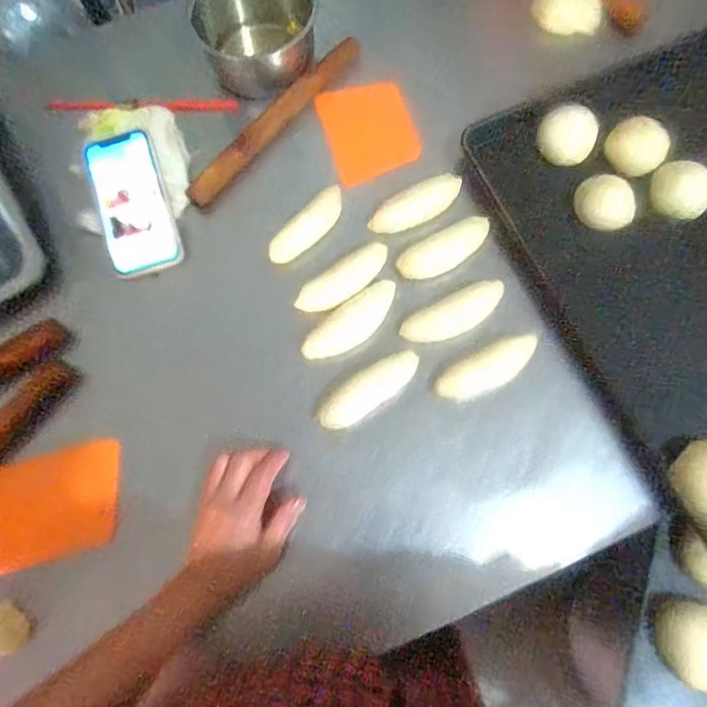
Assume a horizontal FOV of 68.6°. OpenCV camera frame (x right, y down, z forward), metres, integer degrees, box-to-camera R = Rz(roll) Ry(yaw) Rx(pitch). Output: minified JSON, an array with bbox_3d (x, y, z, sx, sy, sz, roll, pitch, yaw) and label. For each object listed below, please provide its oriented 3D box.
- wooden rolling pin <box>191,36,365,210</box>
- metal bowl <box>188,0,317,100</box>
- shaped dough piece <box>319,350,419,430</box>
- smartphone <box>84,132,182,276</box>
[{"bbox_3d":[-0.085,-0.270,0.593,0.027,0.021,0.281,36,78,12],"label":"wooden rolling pin"},{"bbox_3d":[-0.113,-0.367,0.607,0.138,0.095,0.132,-17,73,-3],"label":"metal bowl"},{"bbox_3d":[0.016,0.034,0.493,0.106,0.019,0.036,-34,75,-8],"label":"shaped dough piece"},{"bbox_3d":[-0.231,-0.156,0.542,0.071,0.017,0.147,-15,90,-2],"label":"smartphone"}]

